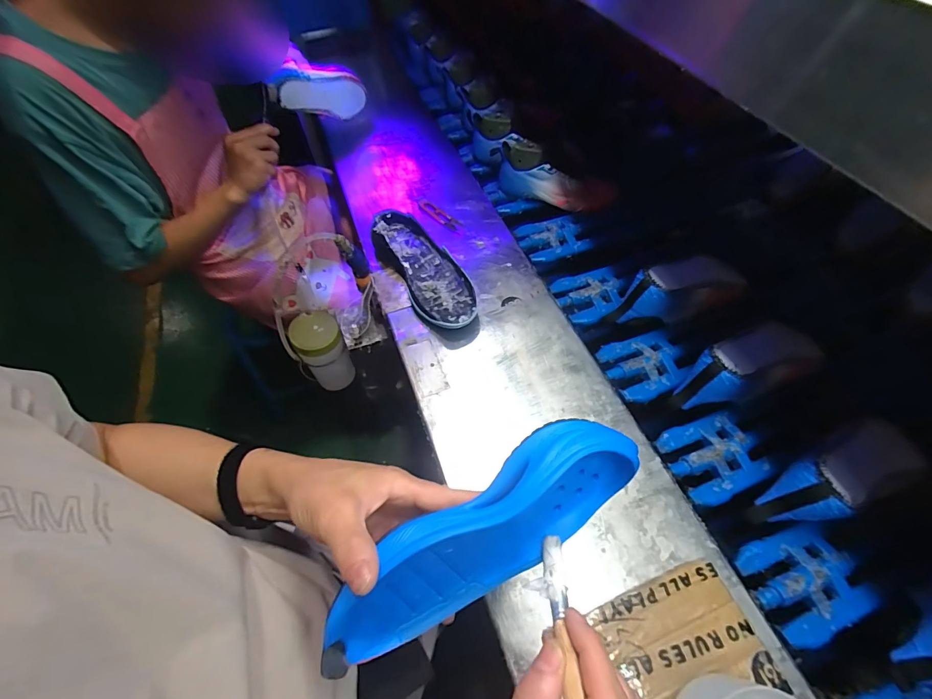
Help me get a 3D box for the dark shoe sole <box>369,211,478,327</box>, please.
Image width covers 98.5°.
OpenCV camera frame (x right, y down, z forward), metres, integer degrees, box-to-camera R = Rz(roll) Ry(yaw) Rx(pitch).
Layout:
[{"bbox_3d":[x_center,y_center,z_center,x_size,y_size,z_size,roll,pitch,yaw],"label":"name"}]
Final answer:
[{"bbox_3d":[-0.060,-0.125,0.606,0.090,0.034,0.237,-28,62,-14],"label":"dark shoe sole"}]

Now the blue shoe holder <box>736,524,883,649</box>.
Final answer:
[{"bbox_3d":[0.357,0.241,0.420,0.117,0.019,0.094,-20,60,-9],"label":"blue shoe holder"}]

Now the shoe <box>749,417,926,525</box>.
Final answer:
[{"bbox_3d":[0.407,0.140,0.441,0.210,0.099,0.066,-19,60,-9],"label":"shoe"}]

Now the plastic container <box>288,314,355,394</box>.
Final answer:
[{"bbox_3d":[-0.235,0.004,0.672,0.074,0.139,0.072,-29,62,-14],"label":"plastic container"}]

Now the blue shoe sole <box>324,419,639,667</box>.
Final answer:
[{"bbox_3d":[0.015,0.132,0.295,0.234,0.091,0.050,-30,30,-8],"label":"blue shoe sole"}]

